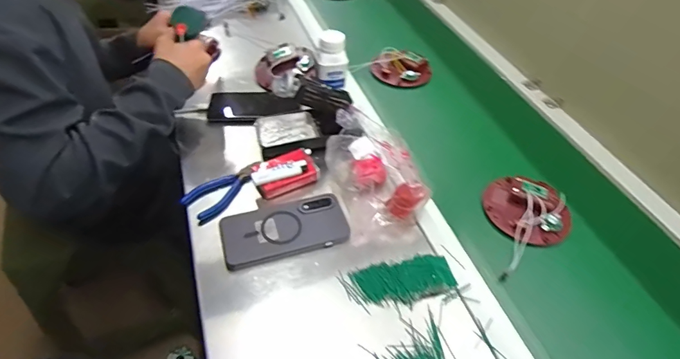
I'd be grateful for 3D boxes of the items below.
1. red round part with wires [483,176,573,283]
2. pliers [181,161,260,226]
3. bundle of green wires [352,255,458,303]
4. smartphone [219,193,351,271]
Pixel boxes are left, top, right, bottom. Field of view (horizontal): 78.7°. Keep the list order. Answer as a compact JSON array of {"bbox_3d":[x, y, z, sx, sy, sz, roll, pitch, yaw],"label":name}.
[{"bbox_3d":[0.249,0.048,0.586,0.164,0.029,0.122,-23,53,-23],"label":"red round part with wires"},{"bbox_3d":[-0.165,0.014,0.602,0.051,0.018,0.117,35,54,26],"label":"pliers"},{"bbox_3d":[0.080,0.124,0.515,0.121,0.012,0.051,-7,48,-10],"label":"bundle of green wires"},{"bbox_3d":[-0.073,0.067,0.558,0.167,0.017,0.079,-13,49,-15],"label":"smartphone"}]

